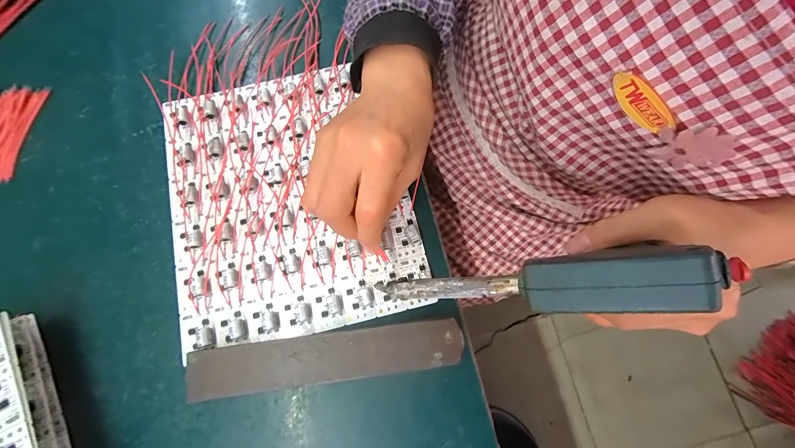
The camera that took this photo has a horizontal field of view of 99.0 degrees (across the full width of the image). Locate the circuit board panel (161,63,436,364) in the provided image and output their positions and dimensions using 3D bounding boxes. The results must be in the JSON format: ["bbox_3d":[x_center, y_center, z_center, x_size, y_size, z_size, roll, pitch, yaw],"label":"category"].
[{"bbox_3d":[-0.099,-0.027,0.293,0.199,0.011,0.234,-15,75,-3],"label":"circuit board panel"}]

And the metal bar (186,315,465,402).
[{"bbox_3d":[-0.053,0.099,0.256,0.198,0.017,0.036,-7,75,-1],"label":"metal bar"}]

